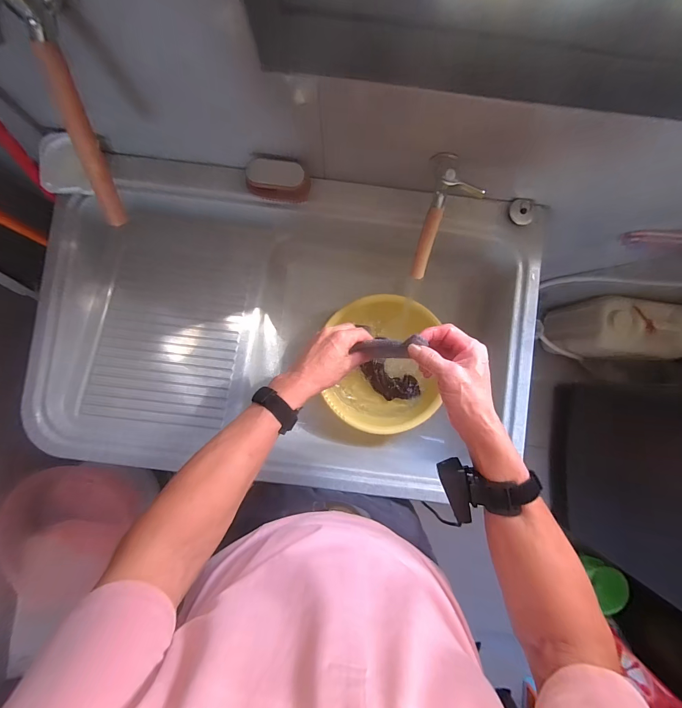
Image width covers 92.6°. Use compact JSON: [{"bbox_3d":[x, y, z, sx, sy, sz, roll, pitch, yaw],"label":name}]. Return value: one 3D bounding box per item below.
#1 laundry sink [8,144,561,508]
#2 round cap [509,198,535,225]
[{"bbox_3d":[-0.100,-0.040,0.688,0.875,0.227,0.529,6,88,-1],"label":"laundry sink"},{"bbox_3d":[0.326,-0.255,0.587,0.047,0.016,0.038,40,88,0],"label":"round cap"}]

